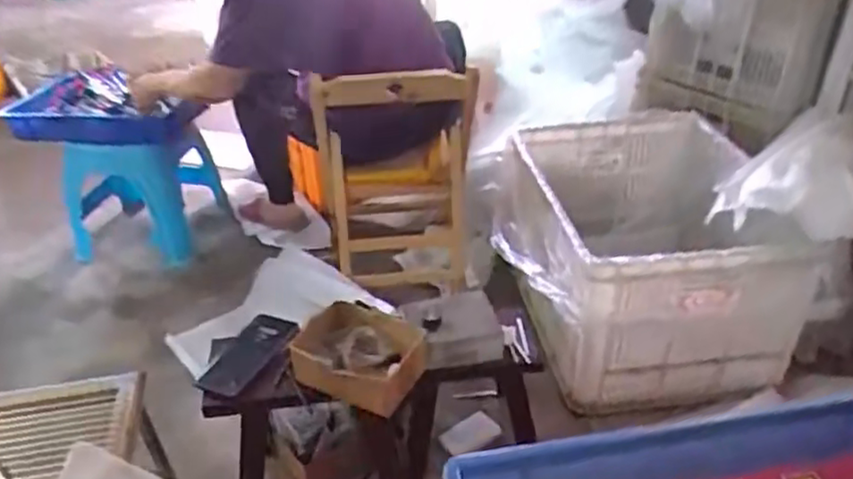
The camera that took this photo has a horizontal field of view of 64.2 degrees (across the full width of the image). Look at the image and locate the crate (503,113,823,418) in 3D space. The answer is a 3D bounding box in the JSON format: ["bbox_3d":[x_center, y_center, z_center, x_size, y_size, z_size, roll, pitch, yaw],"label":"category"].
[{"bbox_3d":[0.429,0.001,1.455,0.510,0.293,0.625,-4,32,-4],"label":"crate"}]

